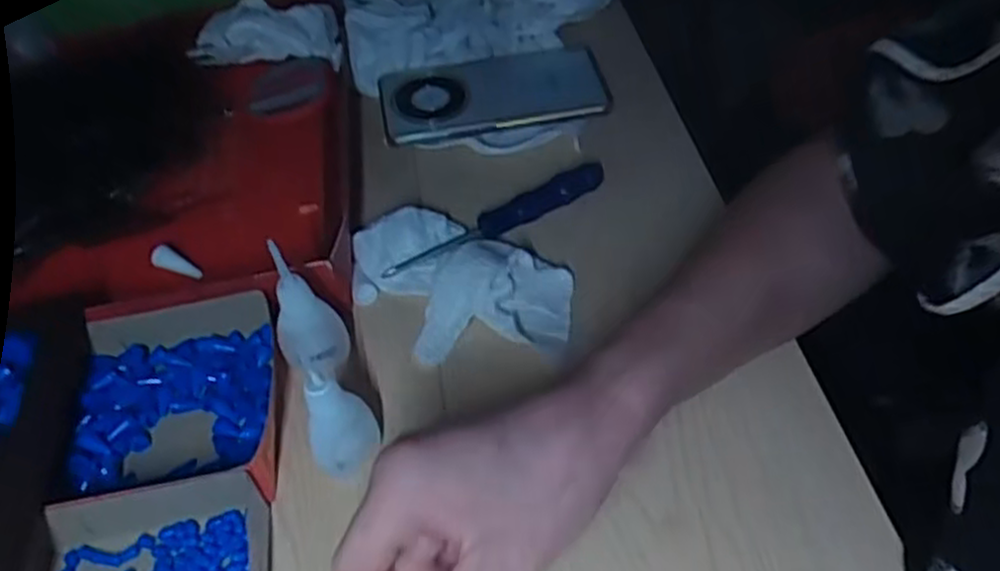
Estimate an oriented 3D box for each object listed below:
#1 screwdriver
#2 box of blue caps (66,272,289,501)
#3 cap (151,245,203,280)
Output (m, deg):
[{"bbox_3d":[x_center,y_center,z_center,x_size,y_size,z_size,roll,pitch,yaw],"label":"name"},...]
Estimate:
[{"bbox_3d":[0.000,-0.041,0.494,0.156,0.024,0.019,-26,50,-16],"label":"screwdriver"},{"bbox_3d":[-0.173,0.057,0.415,0.115,0.037,0.121,-9,47,-1],"label":"box of blue caps"},{"bbox_3d":[-0.210,-0.015,0.507,0.039,0.011,0.011,25,54,10],"label":"cap"}]

